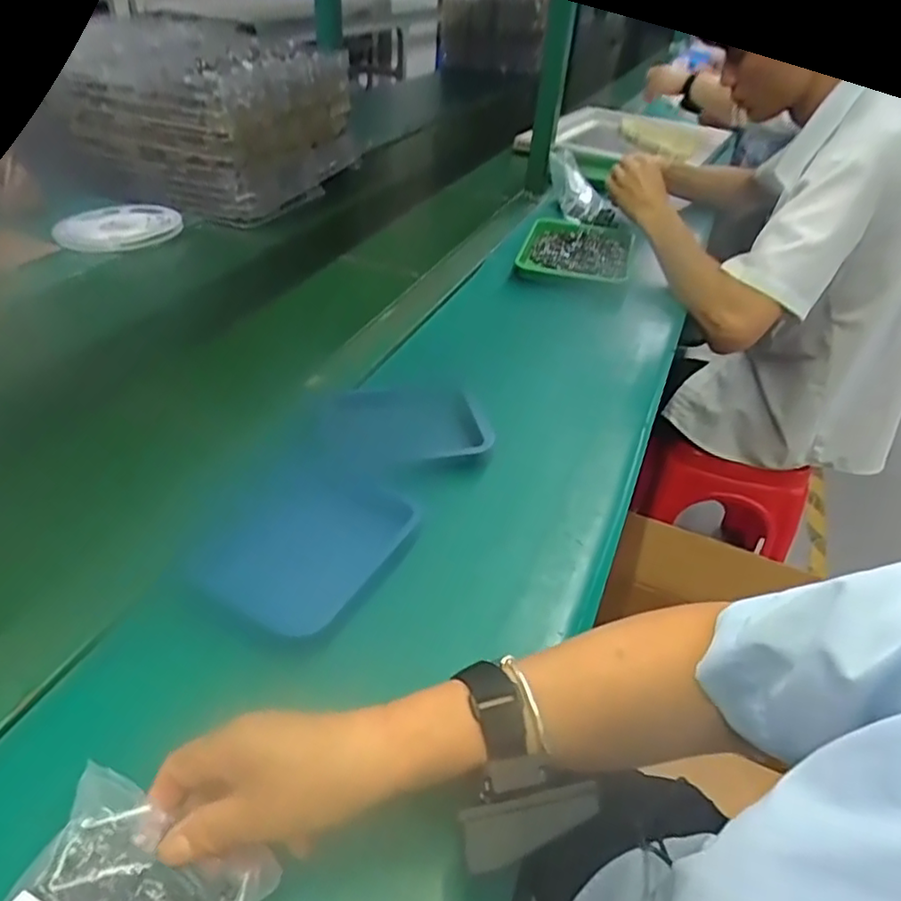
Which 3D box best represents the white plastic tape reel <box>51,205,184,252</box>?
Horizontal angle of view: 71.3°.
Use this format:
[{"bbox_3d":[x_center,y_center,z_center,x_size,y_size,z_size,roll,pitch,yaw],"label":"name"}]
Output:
[{"bbox_3d":[-0.511,-0.349,0.966,0.172,0.020,0.172,-20,47,-26],"label":"white plastic tape reel"}]

